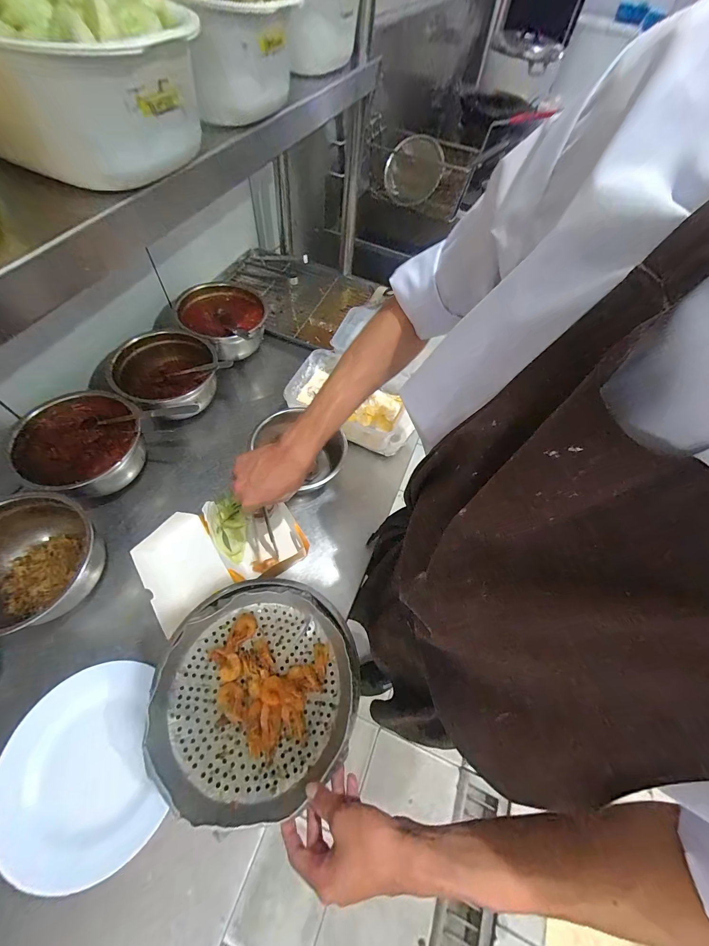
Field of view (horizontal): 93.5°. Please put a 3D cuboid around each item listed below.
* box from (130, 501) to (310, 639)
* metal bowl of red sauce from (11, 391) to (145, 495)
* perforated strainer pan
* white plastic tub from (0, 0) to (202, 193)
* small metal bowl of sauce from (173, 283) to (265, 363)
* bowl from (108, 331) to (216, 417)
[{"bbox_3d":[-0.214,0.126,0.548,0.243,0.072,0.156,-31,67,-20],"label":"box"},{"bbox_3d":[-0.458,-0.037,0.589,0.183,0.107,0.183,2,60,-3],"label":"metal bowl of red sauce"},{"bbox_3d":[-0.123,0.274,0.437,0.242,0.054,0.249,2,60,-3],"label":"perforated strainer pan"},{"bbox_3d":[-0.241,-0.342,0.293,0.187,0.100,0.198,-19,63,-15],"label":"white plastic tub"},{"bbox_3d":[-0.294,-0.343,0.764,0.177,0.087,0.197,-18,63,-14],"label":"small metal bowl of sauce"},{"bbox_3d":[-0.373,-0.183,0.678,0.188,0.107,0.181,2,60,-3],"label":"bowl"}]

